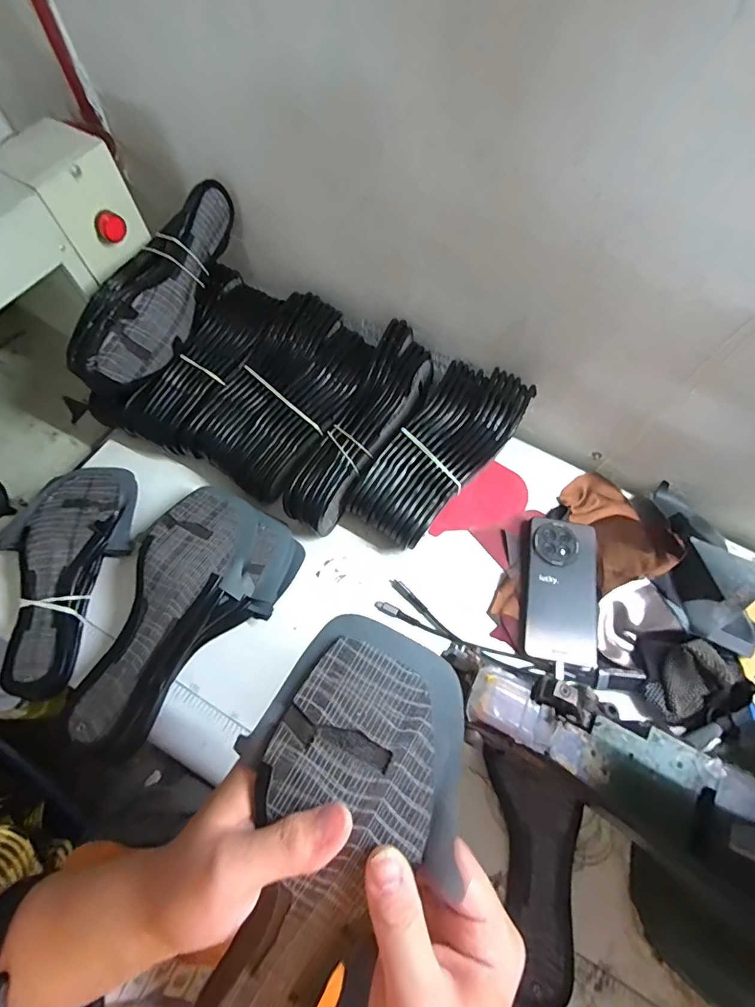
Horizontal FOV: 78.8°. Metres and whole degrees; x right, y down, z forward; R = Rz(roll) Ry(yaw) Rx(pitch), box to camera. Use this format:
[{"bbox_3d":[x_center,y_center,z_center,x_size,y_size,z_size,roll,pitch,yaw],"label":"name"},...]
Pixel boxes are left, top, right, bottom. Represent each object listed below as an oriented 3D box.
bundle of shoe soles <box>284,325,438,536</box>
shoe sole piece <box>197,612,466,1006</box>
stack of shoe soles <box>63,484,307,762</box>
[{"bbox_3d":[-0.013,-0.090,0.543,0.068,0.082,0.266,28,67,10],"label":"bundle of shoe soles"},{"bbox_3d":[-0.031,0.197,0.246,0.114,0.026,0.261,21,91,7],"label":"shoe sole piece"},{"bbox_3d":[-0.199,0.111,0.467,0.150,0.053,0.270,26,67,9],"label":"stack of shoe soles"}]

